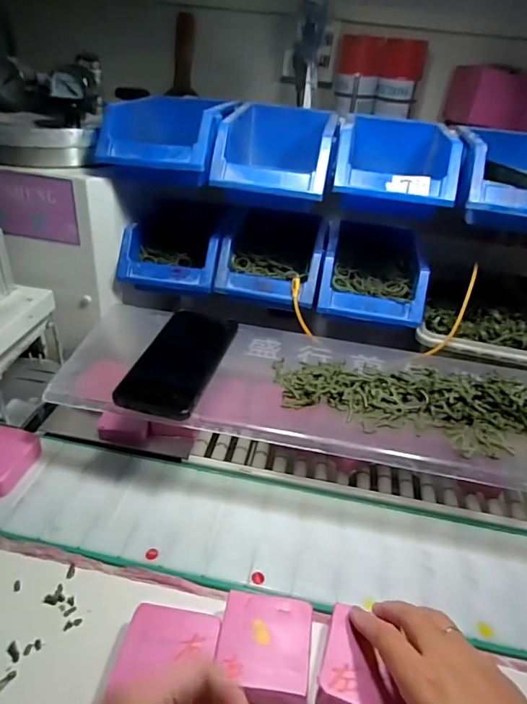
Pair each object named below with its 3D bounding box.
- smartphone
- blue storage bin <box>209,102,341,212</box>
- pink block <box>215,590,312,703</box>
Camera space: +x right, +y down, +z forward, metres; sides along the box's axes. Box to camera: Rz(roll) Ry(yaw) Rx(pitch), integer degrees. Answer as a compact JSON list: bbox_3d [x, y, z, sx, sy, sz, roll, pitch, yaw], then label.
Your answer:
[{"bbox_3d":[-0.087,0.006,0.502,0.078,0.014,0.159,12,34,9],"label":"smartphone"},{"bbox_3d":[0.018,-0.236,0.570,0.130,0.084,0.193,9,34,4],"label":"blue storage bin"},{"bbox_3d":[0.000,0.223,0.359,0.067,0.025,0.071,9,36,4],"label":"pink block"}]

